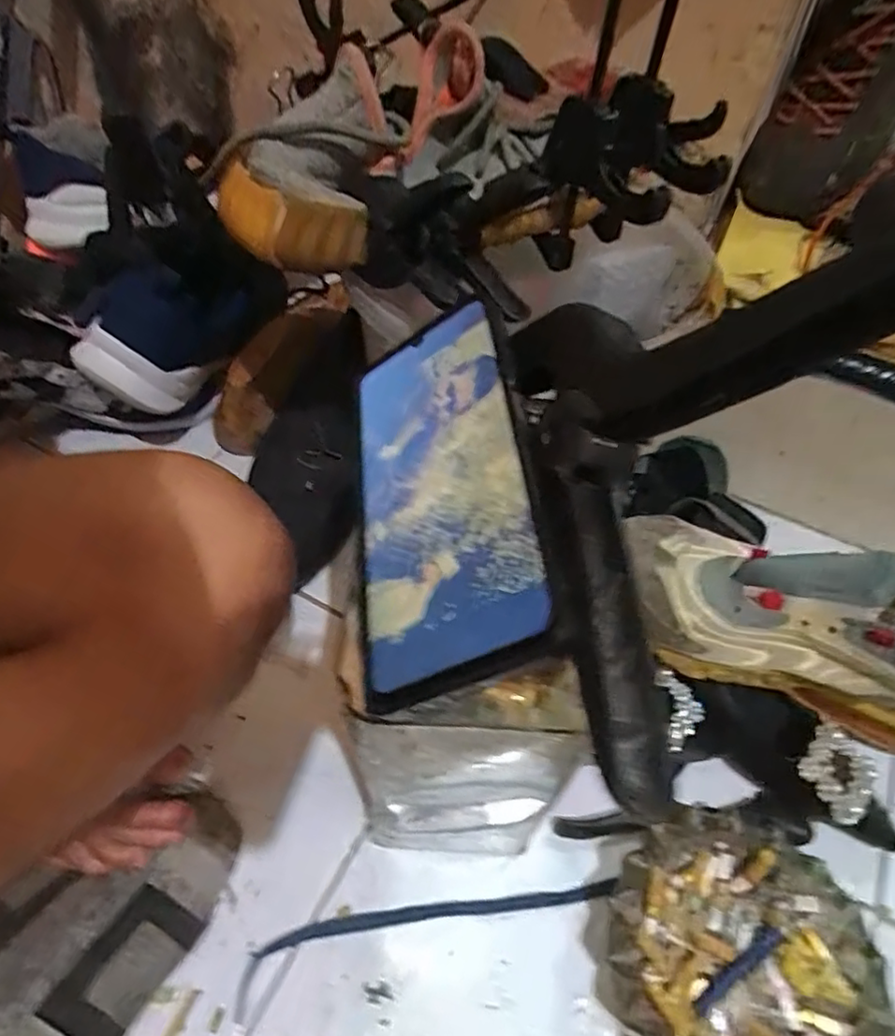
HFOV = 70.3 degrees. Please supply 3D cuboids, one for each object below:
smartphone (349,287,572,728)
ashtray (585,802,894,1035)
[{"bbox_3d":[-0.004,-0.013,0.241,0.078,0.006,0.158,-27,51,26],"label":"smartphone"},{"bbox_3d":[0.161,0.251,0.356,0.148,0.044,0.143,23,54,13],"label":"ashtray"}]

